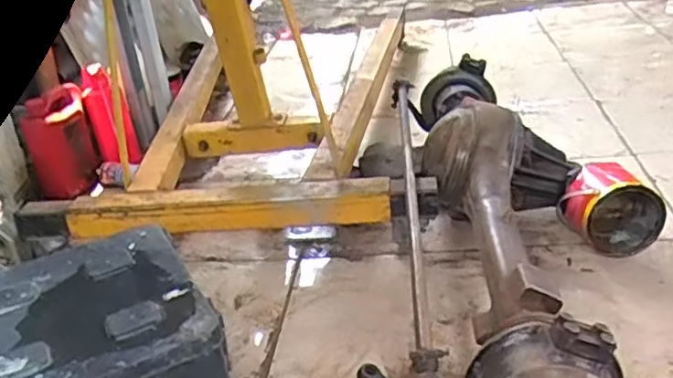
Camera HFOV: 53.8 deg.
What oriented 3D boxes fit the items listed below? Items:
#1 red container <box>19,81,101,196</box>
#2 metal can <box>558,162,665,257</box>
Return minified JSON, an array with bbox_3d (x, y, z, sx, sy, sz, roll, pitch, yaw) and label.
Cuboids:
[{"bbox_3d":[-0.757,-0.127,1.824,0.170,0.278,0.111,-17,30,-19],"label":"red container"},{"bbox_3d":[0.580,0.031,1.402,0.160,0.152,0.207,-29,33,-13],"label":"metal can"}]

